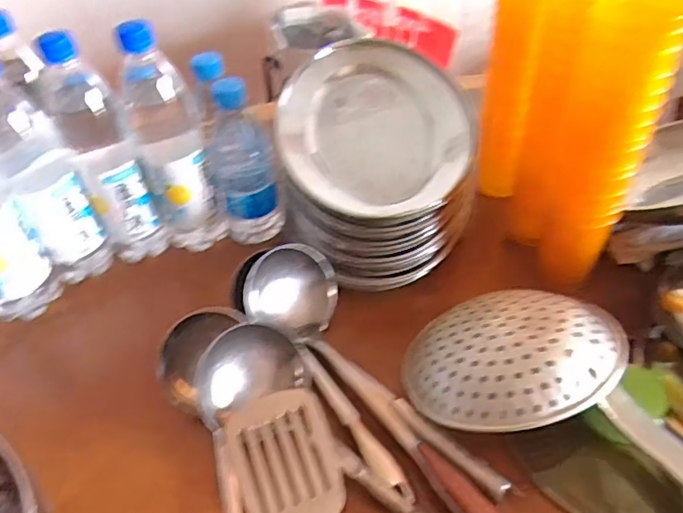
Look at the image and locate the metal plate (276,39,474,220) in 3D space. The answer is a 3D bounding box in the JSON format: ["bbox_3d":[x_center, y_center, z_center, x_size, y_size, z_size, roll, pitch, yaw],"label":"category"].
[{"bbox_3d":[0.033,-0.158,0.613,0.200,0.031,0.300,-10,50,-2],"label":"metal plate"}]

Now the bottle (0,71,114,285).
[{"bbox_3d":[-0.292,-0.078,0.531,0.063,0.235,0.073,-27,49,-20],"label":"bottle"}]

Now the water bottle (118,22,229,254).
[{"bbox_3d":[-0.167,-0.105,0.541,0.064,0.230,0.053,-16,47,-9],"label":"water bottle"}]

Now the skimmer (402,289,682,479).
[{"bbox_3d":[0.220,0.122,0.379,0.368,0.067,0.135,24,53,26],"label":"skimmer"}]

